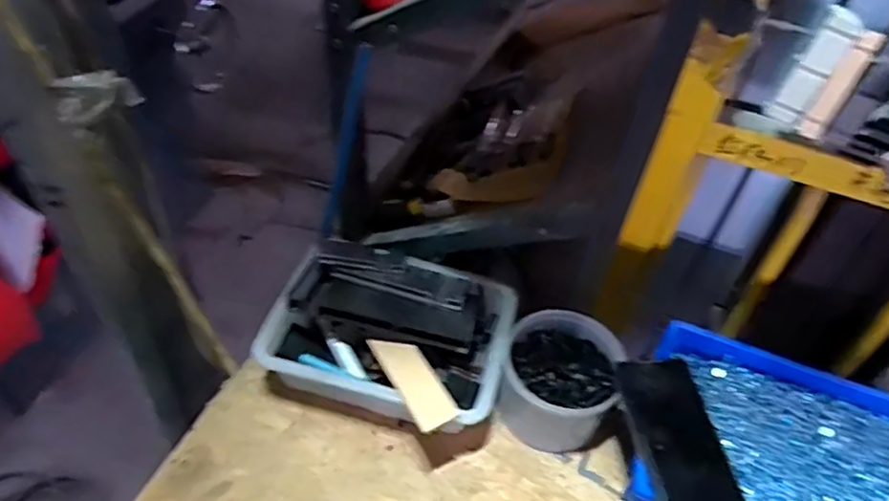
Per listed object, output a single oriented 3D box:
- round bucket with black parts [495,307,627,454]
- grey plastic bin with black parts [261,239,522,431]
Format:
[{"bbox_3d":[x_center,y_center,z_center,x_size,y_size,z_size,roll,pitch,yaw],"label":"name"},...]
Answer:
[{"bbox_3d":[0.115,0.131,0.657,0.106,0.083,0.110,3,47,-3],"label":"round bucket with black parts"},{"bbox_3d":[-0.055,0.095,0.669,0.232,0.085,0.192,17,48,9],"label":"grey plastic bin with black parts"}]

